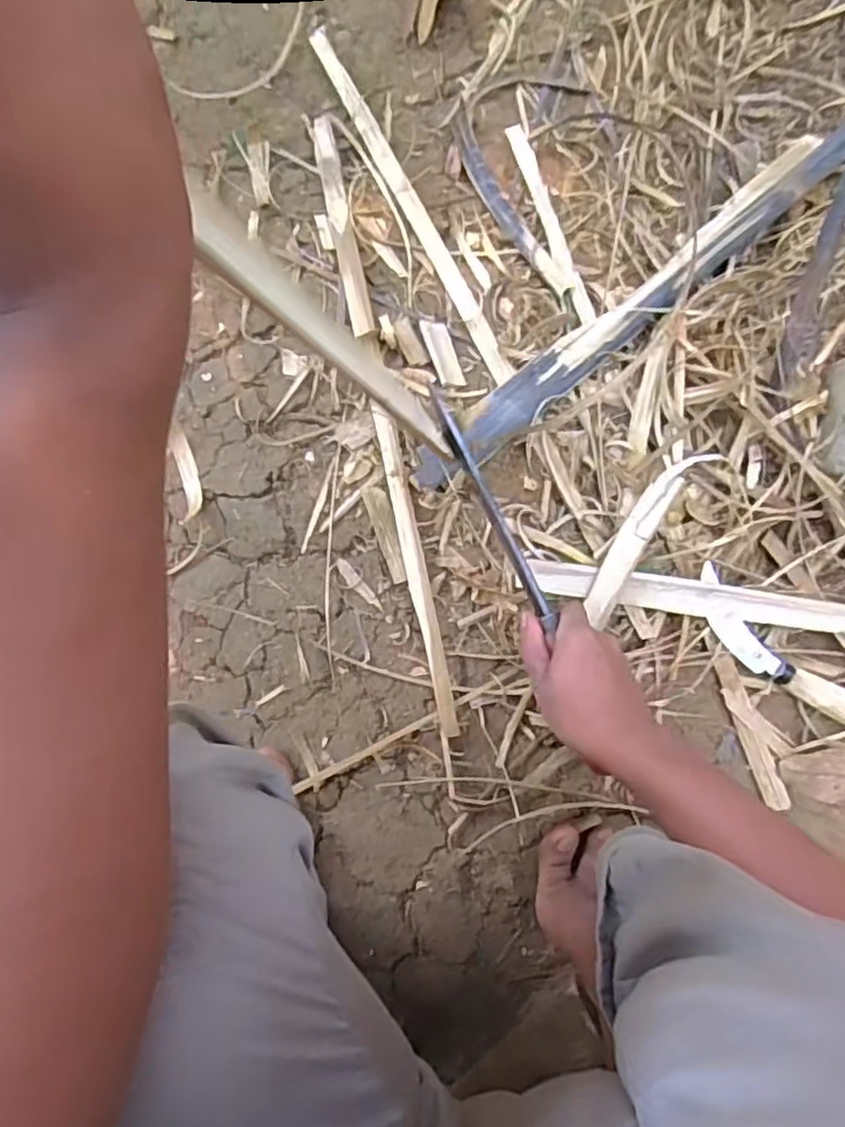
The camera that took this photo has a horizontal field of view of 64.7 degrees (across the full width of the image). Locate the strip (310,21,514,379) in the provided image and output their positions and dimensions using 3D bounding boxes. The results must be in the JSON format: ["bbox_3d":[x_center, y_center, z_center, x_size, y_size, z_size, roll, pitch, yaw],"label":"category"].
[{"bbox_3d":[-0.012,-0.344,0.631,0.022,0.008,0.392,-27,86,0],"label":"strip"}]

